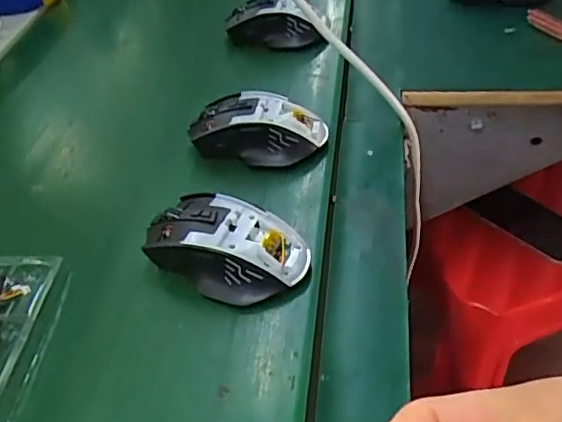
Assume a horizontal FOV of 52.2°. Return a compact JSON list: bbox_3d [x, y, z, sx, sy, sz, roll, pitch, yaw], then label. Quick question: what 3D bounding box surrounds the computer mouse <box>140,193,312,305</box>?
[{"bbox_3d":[-0.036,0.023,0.387,0.102,0.035,0.063,11,48,17],"label":"computer mouse"}]

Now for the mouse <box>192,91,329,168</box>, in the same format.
[{"bbox_3d":[-0.021,-0.070,0.476,0.106,0.032,0.055,11,48,16],"label":"mouse"}]

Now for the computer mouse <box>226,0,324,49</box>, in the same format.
[{"bbox_3d":[-0.009,-0.198,0.600,0.107,0.048,0.036,15,49,20],"label":"computer mouse"}]

